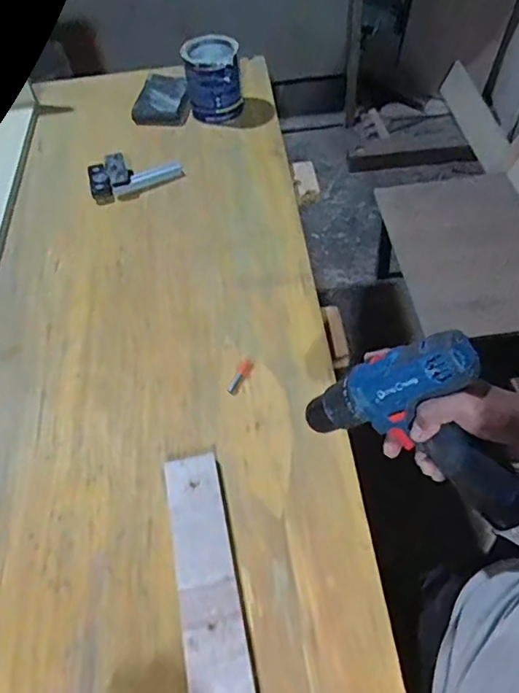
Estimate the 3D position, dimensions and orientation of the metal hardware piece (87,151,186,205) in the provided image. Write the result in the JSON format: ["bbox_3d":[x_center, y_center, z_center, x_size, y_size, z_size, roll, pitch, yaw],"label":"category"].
[{"bbox_3d":[-0.227,-0.318,0.976,0.170,0.034,0.093,-13,54,-4],"label":"metal hardware piece"}]

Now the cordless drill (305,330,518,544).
[{"bbox_3d":[0.163,0.053,0.488,0.213,0.148,0.063,27,32,20],"label":"cordless drill"}]

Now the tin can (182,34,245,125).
[{"bbox_3d":[-0.090,-0.528,1.064,0.109,0.116,0.108,-5,54,2],"label":"tin can"}]

